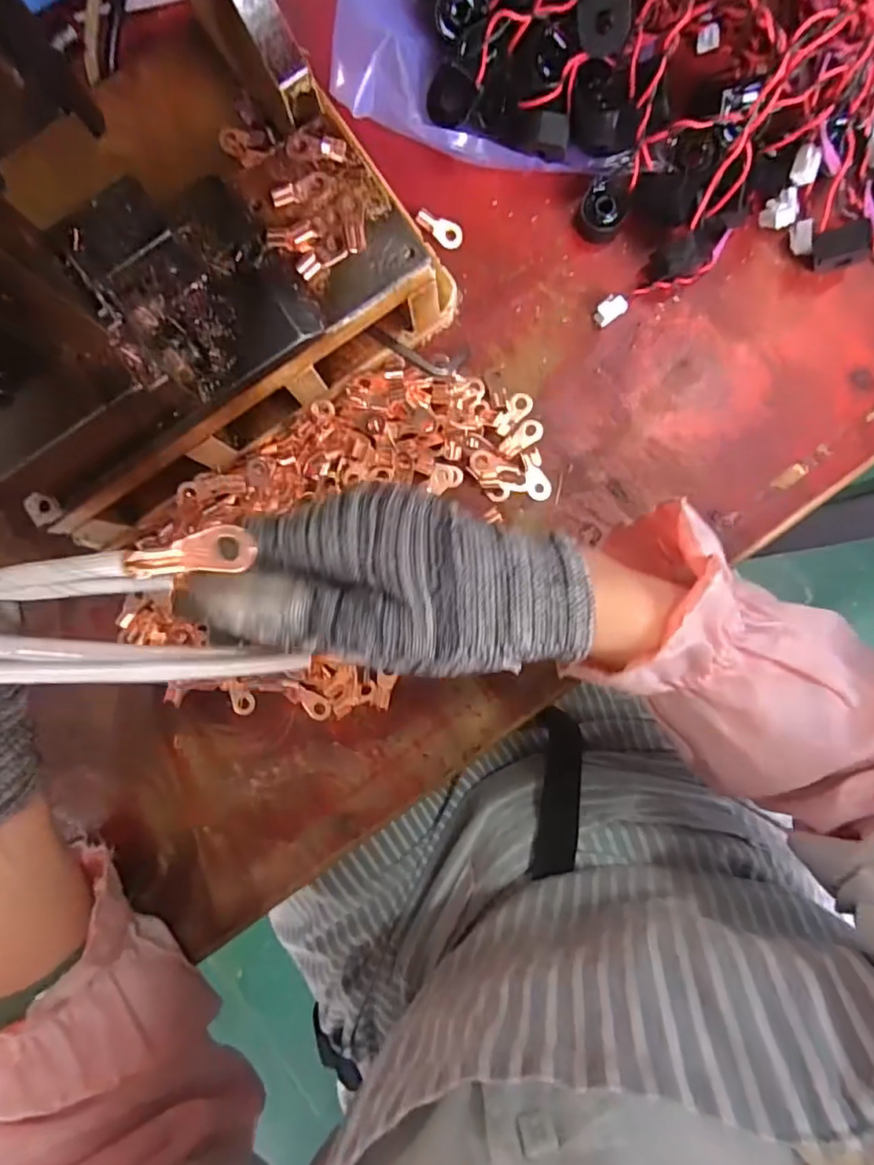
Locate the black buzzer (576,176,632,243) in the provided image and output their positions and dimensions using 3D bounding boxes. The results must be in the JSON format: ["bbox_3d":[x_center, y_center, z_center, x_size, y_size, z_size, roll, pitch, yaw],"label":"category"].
[{"bbox_3d":[0.086,-0.192,0.302,0.027,0.007,0.027,9,125,13],"label":"black buzzer"}]

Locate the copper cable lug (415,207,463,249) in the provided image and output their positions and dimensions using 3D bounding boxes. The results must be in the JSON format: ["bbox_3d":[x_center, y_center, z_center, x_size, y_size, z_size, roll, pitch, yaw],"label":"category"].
[{"bbox_3d":[0.001,-0.189,0.312,0.025,0.007,0.013,27,91,2],"label":"copper cable lug"}]

